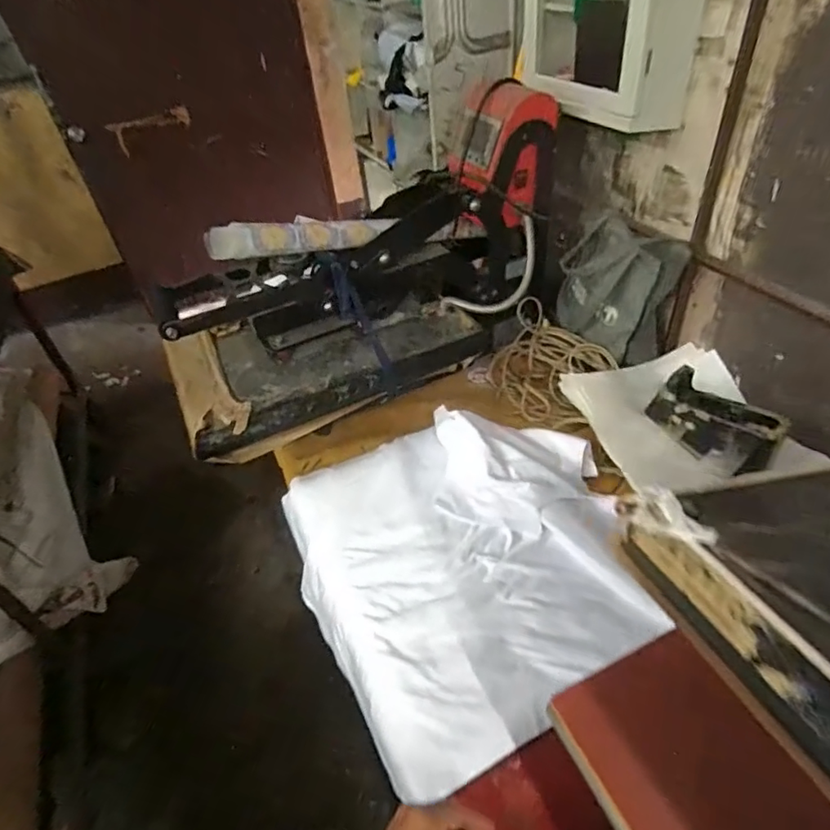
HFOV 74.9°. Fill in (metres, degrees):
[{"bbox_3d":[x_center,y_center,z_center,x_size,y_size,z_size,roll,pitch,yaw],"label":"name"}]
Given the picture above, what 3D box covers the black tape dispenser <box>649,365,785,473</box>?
[{"bbox_3d":[0.489,0.011,0.897,0.086,0.094,0.207,-32,48,-25],"label":"black tape dispenser"}]

